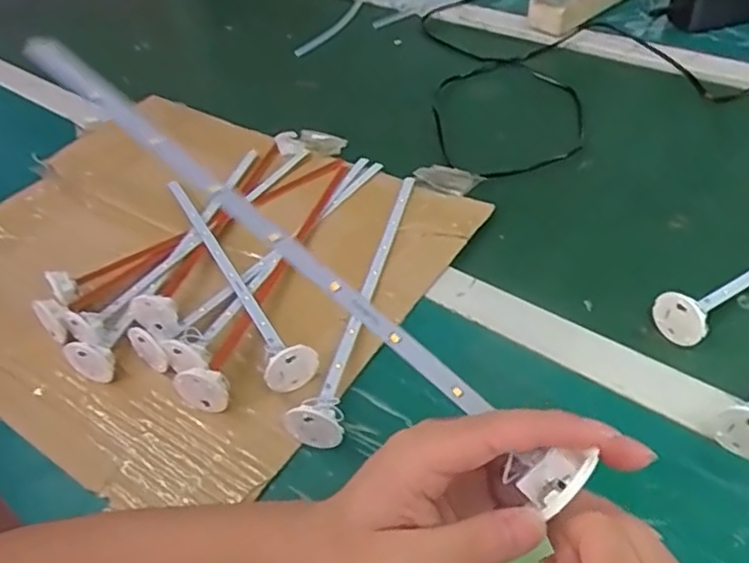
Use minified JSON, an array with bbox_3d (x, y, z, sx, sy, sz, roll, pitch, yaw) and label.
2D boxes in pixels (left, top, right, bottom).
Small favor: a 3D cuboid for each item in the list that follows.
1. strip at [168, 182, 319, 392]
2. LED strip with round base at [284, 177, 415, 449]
[{"bbox_3d":[-0.127,-0.017,0.542,0.037,0.036,0.288,-25,47,-18],"label":"strip"},{"bbox_3d":[-0.003,-0.003,0.512,0.034,0.035,0.286,7,46,14],"label":"LED strip with round base"}]

